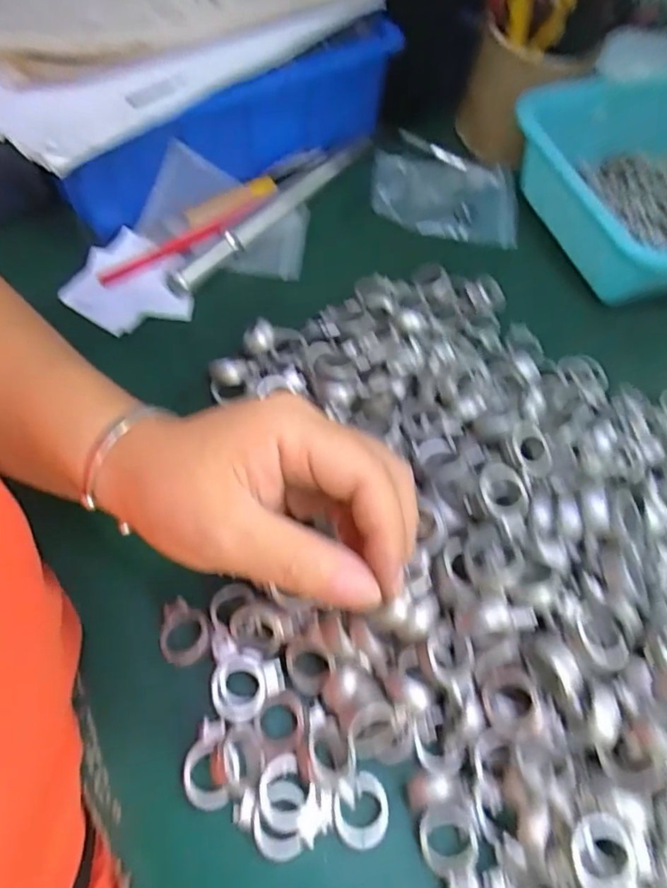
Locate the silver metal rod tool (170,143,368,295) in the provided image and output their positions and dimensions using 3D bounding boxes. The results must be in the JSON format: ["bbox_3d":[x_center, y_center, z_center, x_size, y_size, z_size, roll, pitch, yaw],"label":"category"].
[{"bbox_3d":[-0.041,-0.191,0.445,0.018,0.014,0.228,37,64,15],"label":"silver metal rod tool"}]

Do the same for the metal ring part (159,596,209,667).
[{"bbox_3d":[-0.077,0.096,0.289,0.025,0.007,0.035,-11,63,-11],"label":"metal ring part"}]

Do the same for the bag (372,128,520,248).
[{"bbox_3d":[0.096,-0.216,0.470,0.122,0.025,0.099,14,61,3],"label":"bag"}]

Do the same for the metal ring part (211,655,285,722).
[{"bbox_3d":[-0.041,0.118,0.273,0.034,0.006,0.029,-7,62,-9],"label":"metal ring part"}]

